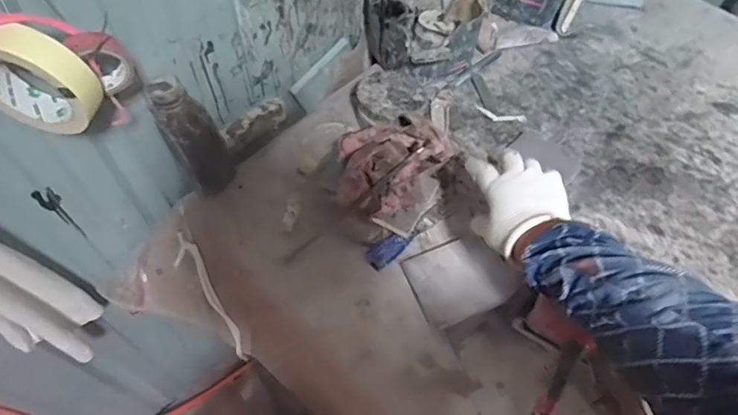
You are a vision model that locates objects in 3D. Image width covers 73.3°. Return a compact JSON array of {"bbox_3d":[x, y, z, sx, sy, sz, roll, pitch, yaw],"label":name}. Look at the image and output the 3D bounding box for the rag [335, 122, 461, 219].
[{"bbox_3d":[0.046,-0.058,0.685,0.193,0.088,0.127,-10,60,-8],"label":"rag"}]

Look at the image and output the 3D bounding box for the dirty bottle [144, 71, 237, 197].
[{"bbox_3d":[-0.227,-0.094,0.652,0.066,0.170,0.073,-30,65,-18],"label":"dirty bottle"}]

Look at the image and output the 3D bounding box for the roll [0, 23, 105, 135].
[{"bbox_3d":[-0.294,-0.112,0.431,0.099,0.101,0.042,10,58,5],"label":"roll"}]

